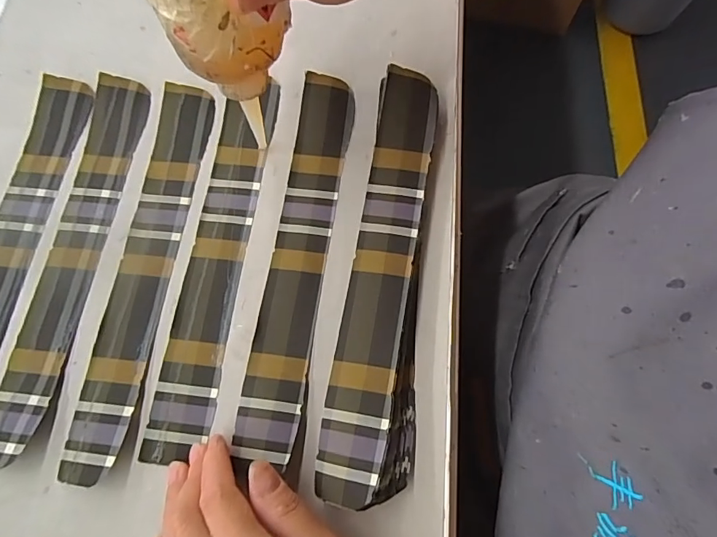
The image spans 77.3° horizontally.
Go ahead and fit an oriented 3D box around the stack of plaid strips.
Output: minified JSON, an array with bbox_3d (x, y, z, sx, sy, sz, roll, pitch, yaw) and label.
[{"bbox_3d":[0.016,-0.003,0.267,0.047,0.025,0.256,5,72,3],"label":"stack of plaid strips"}]

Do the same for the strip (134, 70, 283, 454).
[{"bbox_3d":[-0.090,-0.011,0.289,0.035,0.005,0.249,7,72,3],"label":"strip"}]

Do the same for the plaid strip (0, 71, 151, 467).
[{"bbox_3d":[-0.184,-0.015,0.288,0.035,0.012,0.255,7,72,3],"label":"plaid strip"}]

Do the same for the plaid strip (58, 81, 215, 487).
[{"bbox_3d":[-0.136,-0.007,0.284,0.034,0.009,0.256,6,72,3],"label":"plaid strip"}]

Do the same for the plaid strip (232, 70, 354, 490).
[{"bbox_3d":[-0.037,-0.012,0.283,0.037,0.013,0.254,7,72,3],"label":"plaid strip"}]

